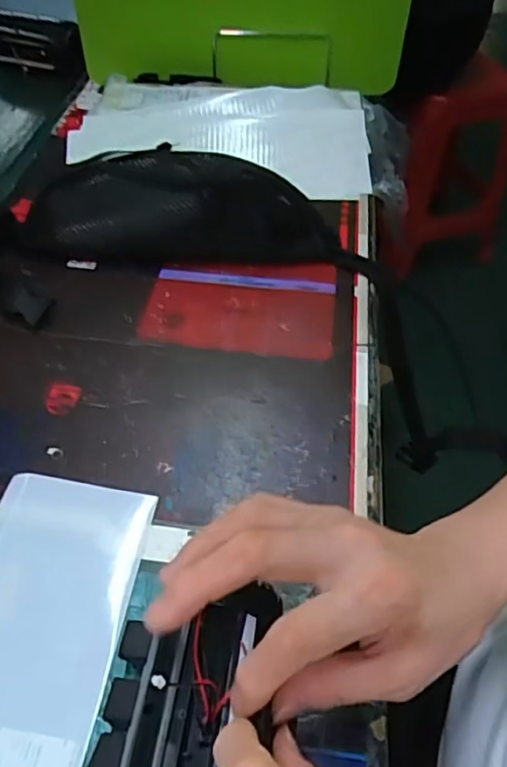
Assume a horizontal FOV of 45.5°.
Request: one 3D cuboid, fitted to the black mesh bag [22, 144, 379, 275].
[{"bbox_3d":[-0.057,-0.182,0.586,0.329,0.057,0.150,1,50,-1],"label":"black mesh bag"}]

